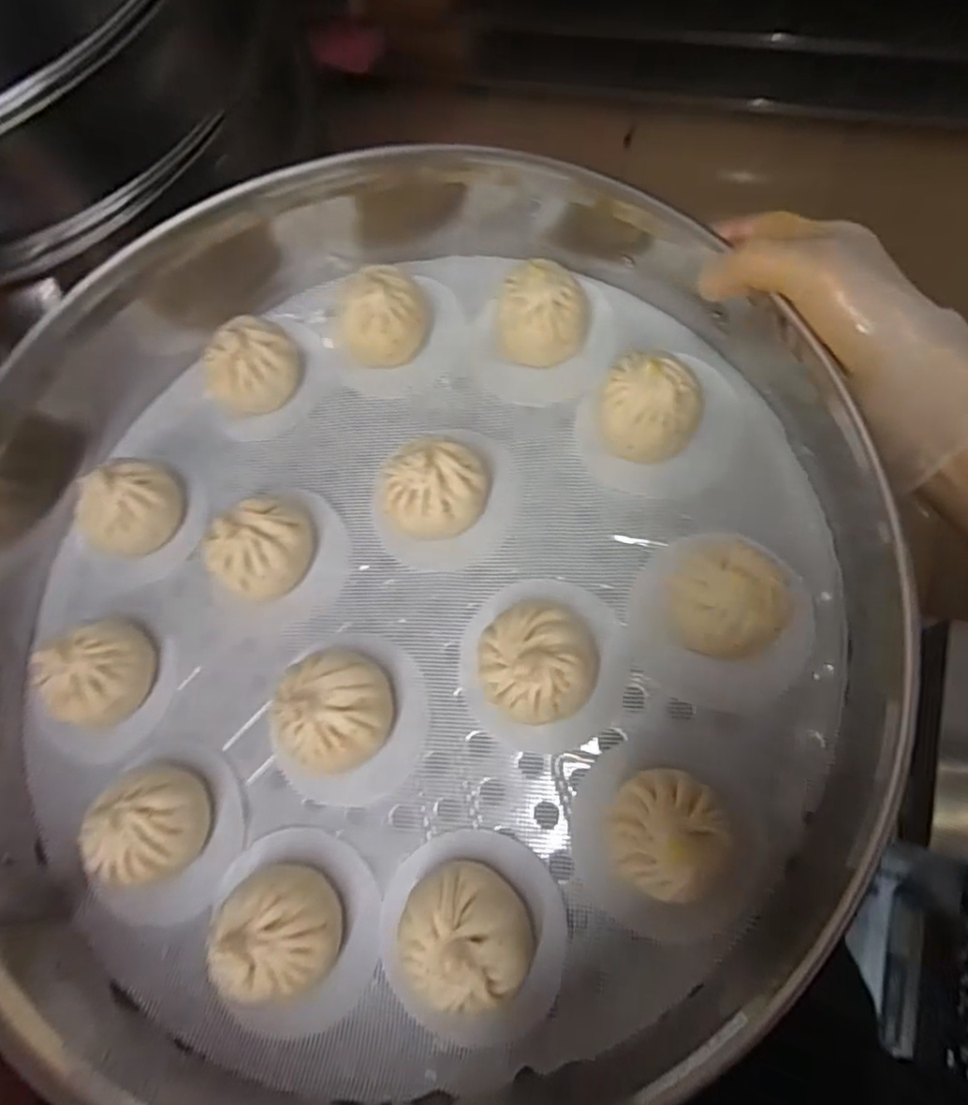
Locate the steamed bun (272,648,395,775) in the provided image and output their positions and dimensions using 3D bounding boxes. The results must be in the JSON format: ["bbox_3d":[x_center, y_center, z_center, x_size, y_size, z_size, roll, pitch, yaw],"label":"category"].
[{"bbox_3d":[-0.082,0.087,0.363,0.055,0.051,0.063,-6,81,2],"label":"steamed bun"}]

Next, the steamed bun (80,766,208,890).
[{"bbox_3d":[-0.182,0.148,0.357,0.053,0.041,0.057,0,81,3],"label":"steamed bun"}]

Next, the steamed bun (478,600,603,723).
[{"bbox_3d":[0.029,0.057,0.342,0.063,0.050,0.063,0,81,3],"label":"steamed bun"}]

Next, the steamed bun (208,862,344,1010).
[{"bbox_3d":[-0.104,0.191,0.332,0.055,0.049,0.054,0,81,3],"label":"steamed bun"}]

